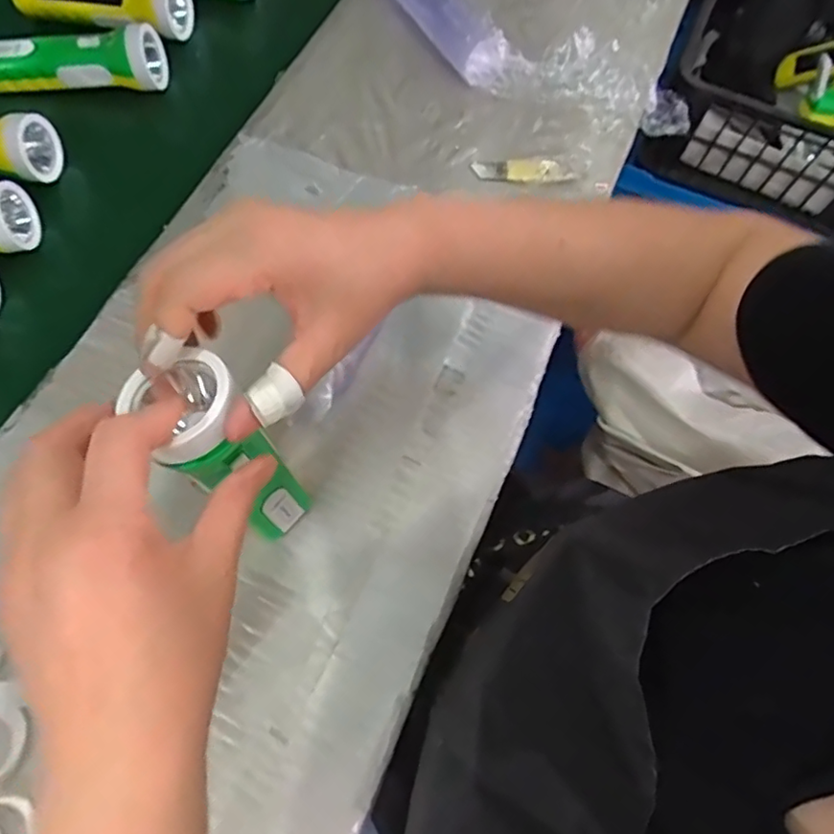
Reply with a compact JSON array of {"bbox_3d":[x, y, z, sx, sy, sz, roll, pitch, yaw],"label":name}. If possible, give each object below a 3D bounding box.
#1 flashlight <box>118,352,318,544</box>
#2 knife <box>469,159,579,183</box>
[{"bbox_3d":[-0.101,0.024,0.332,0.045,0.183,0.061,-37,73,-15],"label":"flashlight"},{"bbox_3d":[0.099,-0.223,0.529,0.094,0.011,0.023,1,67,0],"label":"knife"}]

